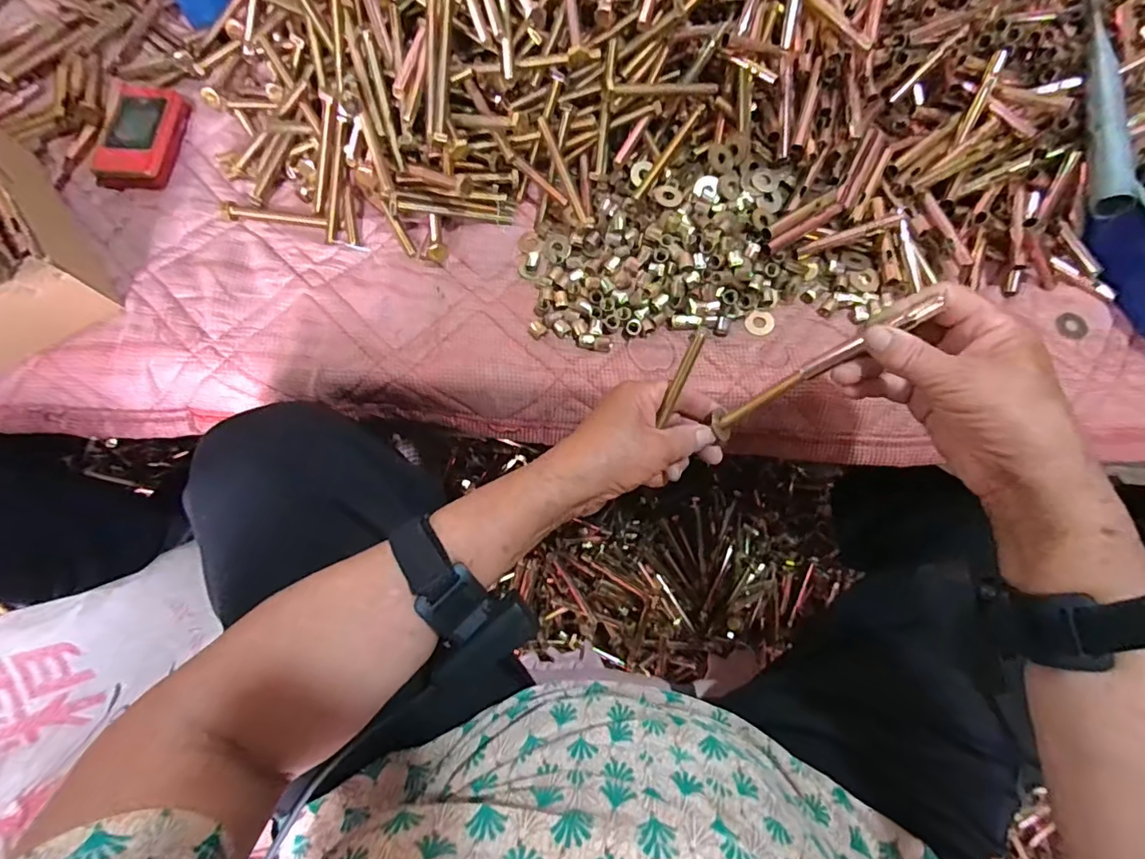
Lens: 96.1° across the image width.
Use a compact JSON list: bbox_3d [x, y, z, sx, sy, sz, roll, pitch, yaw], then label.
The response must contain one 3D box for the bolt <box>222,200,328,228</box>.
[{"bbox_3d":[-0.264,-0.193,0.463,0.094,0.013,0.017,8,72,-1],"label":"bolt"}]

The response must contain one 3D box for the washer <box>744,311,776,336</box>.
[{"bbox_3d":[0.160,-0.091,0.438,0.025,0.004,0.022,-38,78,-14],"label":"washer"}]

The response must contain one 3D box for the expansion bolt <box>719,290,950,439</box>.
[{"bbox_3d":[0.154,-0.036,0.334,0.144,0.013,0.016,-36,75,32],"label":"expansion bolt"}]

